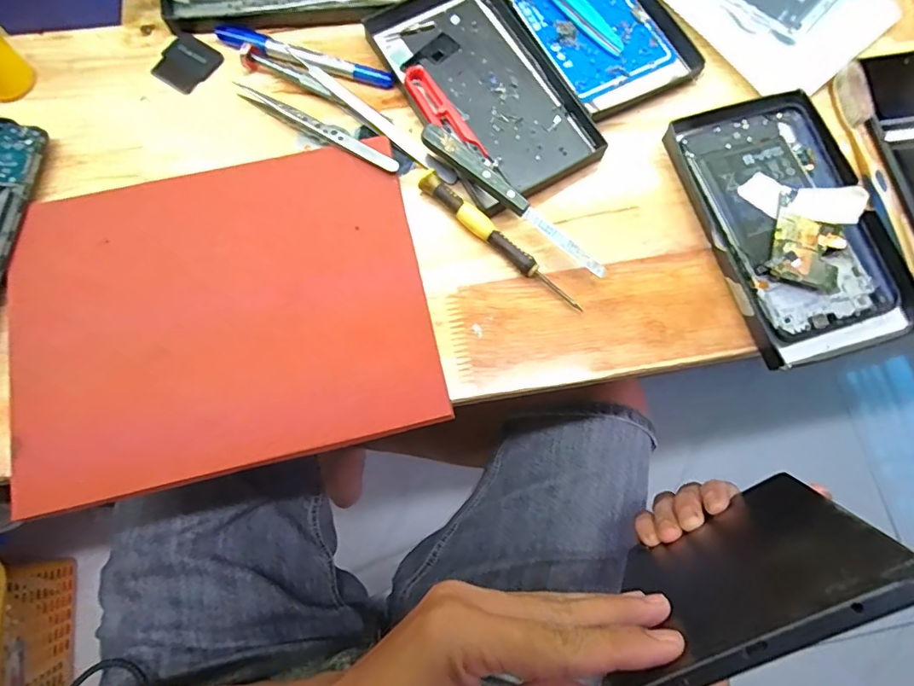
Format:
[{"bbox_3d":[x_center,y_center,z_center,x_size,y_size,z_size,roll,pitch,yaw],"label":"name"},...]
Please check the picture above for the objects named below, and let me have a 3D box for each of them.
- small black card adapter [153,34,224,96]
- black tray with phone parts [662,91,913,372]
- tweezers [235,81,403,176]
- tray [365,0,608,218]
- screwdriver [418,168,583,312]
[{"bbox_3d":[-0.195,-0.202,0.358,0.039,0.006,0.042,34,76,-4],"label":"small black card adapter"},{"bbox_3d":[0.218,-0.081,0.315,0.106,0.022,0.176,-17,76,-5],"label":"black tray with phone parts"},{"bbox_3d":[-0.095,-0.148,0.330,0.126,0.015,0.015,27,77,6],"label":"tweezers"},{"bbox_3d":[0.018,-0.180,0.345,0.100,0.013,0.173,-30,78,-8],"label":"tray"},{"bbox_3d":[0.028,-0.067,0.318,0.127,0.019,0.014,40,78,9],"label":"screwdriver"}]

